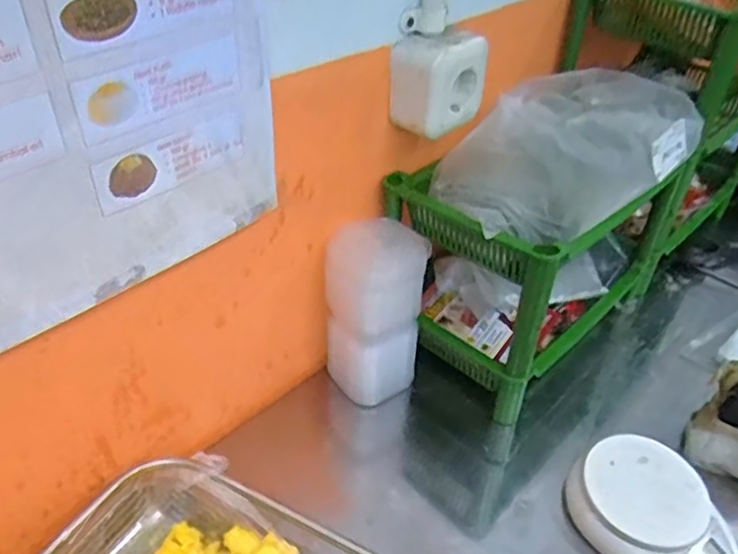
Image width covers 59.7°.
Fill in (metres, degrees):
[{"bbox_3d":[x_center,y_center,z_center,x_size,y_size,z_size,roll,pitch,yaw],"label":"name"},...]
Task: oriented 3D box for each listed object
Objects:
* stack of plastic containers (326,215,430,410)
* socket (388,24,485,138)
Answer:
[{"bbox_3d":[0.006,0.035,0.652,0.088,0.185,0.066,-17,43,-23],"label":"stack of plastic containers"},{"bbox_3d":[0.064,-0.181,0.590,0.077,0.083,0.047,-25,47,-31],"label":"socket"}]

